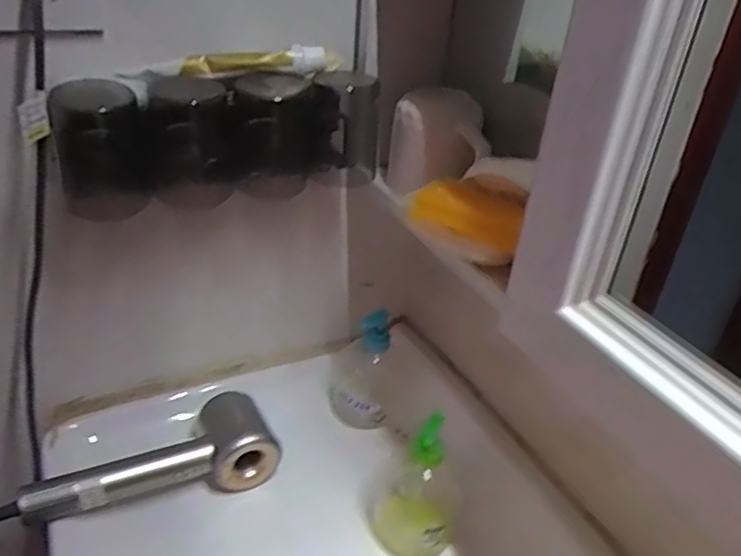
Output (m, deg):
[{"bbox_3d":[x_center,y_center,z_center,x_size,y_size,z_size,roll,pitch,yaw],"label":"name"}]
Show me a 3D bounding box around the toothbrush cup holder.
[{"bbox_3d":[-0.125,-0.133,0.583,0.316,0.112,0.078,-15,37,-27],"label":"toothbrush cup holder"}]

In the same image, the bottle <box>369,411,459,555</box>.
[{"bbox_3d":[0.049,0.203,0.624,0.088,0.164,0.070,11,33,10],"label":"bottle"}]

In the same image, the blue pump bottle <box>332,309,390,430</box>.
[{"bbox_3d":[-0.007,0.107,0.767,0.079,0.155,0.073,3,32,-2],"label":"blue pump bottle"}]

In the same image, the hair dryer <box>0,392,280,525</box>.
[{"bbox_3d":[-0.248,0.210,0.663,0.287,0.078,0.087,-12,36,-25],"label":"hair dryer"}]

